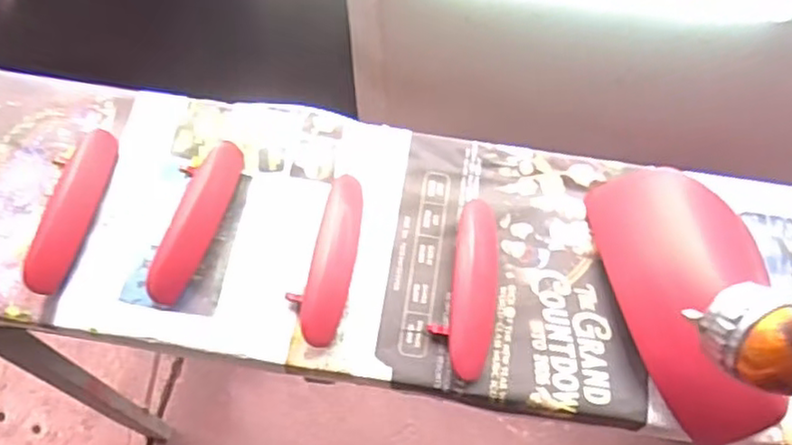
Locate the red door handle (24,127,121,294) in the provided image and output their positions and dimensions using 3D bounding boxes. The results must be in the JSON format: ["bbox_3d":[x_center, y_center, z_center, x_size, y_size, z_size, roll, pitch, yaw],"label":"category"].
[{"bbox_3d":[-0.305,-0.015,0.636,0.040,0.024,0.162,11,67,2],"label":"red door handle"}]

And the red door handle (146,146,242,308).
[{"bbox_3d":[-0.188,-0.003,0.629,0.043,0.024,0.160,15,67,4],"label":"red door handle"}]

